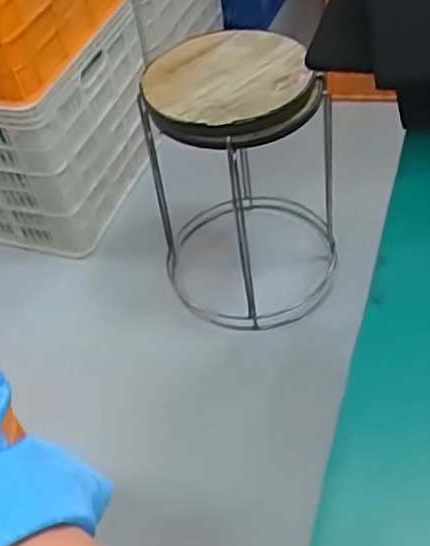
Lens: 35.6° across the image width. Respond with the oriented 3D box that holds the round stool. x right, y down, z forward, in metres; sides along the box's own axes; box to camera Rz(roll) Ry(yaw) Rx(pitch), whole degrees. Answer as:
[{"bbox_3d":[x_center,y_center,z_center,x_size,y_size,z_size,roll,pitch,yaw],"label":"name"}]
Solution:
[{"bbox_3d":[0.062,-0.160,1.270,0.340,0.507,0.314,-3,49,4],"label":"round stool"}]

